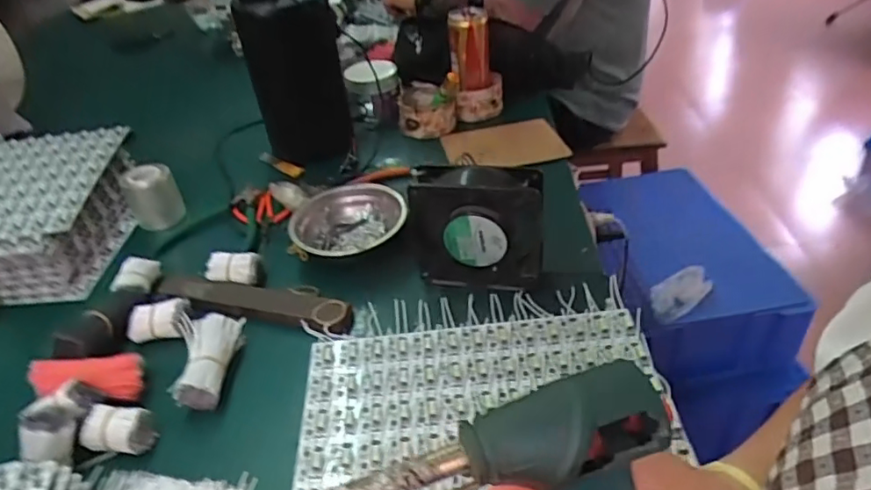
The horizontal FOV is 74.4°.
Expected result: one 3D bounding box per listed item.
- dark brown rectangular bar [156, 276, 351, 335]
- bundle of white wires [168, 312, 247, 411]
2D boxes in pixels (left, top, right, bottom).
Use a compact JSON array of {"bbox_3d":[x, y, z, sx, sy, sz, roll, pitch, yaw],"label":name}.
[{"bbox_3d":[-0.186,0.056,0.576,0.223,0.018,0.040,6,40,16],"label":"dark brown rectangular bar"},{"bbox_3d":[-0.200,0.099,0.504,0.048,0.036,0.092,-6,38,-2],"label":"bundle of white wires"}]

